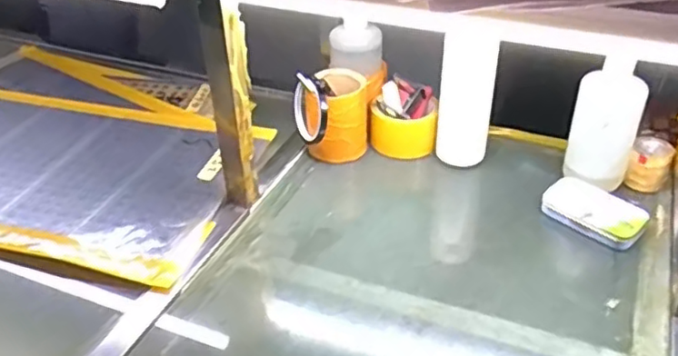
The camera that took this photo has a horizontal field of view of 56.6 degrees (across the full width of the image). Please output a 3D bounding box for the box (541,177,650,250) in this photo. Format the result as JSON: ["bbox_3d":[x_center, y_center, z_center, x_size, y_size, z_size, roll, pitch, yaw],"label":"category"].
[{"bbox_3d":[0.298,0.040,0.743,0.056,0.031,0.110,-30,45,-34],"label":"box"}]

